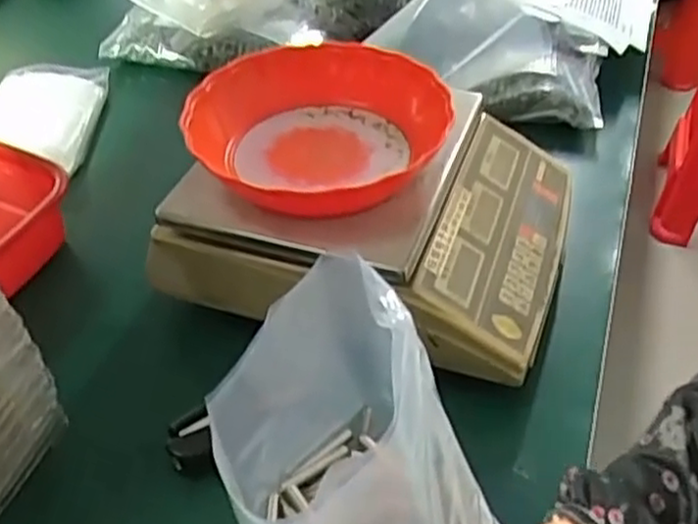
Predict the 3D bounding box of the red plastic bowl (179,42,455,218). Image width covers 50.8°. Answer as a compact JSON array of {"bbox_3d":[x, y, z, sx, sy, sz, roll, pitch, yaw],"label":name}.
[{"bbox_3d":[-0.024,-0.100,0.603,0.200,0.082,0.190,-2,38,2],"label":"red plastic bowl"}]

